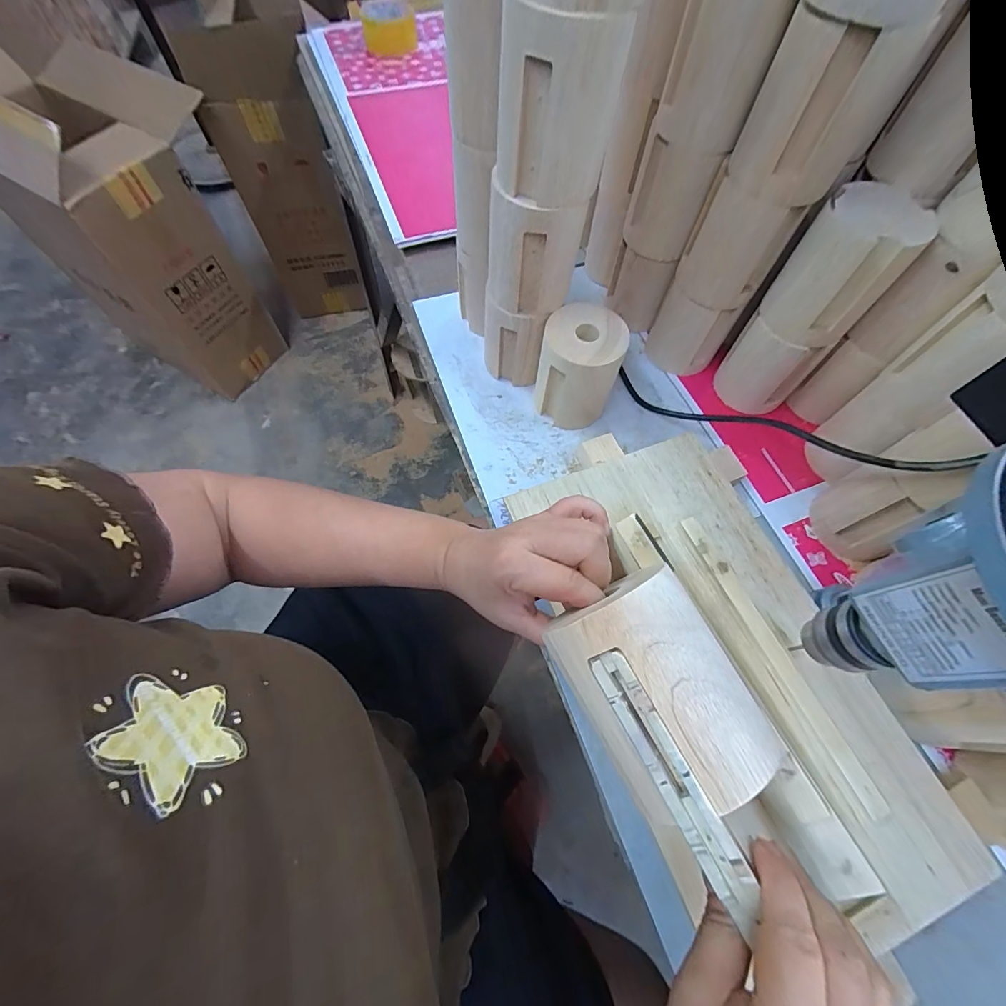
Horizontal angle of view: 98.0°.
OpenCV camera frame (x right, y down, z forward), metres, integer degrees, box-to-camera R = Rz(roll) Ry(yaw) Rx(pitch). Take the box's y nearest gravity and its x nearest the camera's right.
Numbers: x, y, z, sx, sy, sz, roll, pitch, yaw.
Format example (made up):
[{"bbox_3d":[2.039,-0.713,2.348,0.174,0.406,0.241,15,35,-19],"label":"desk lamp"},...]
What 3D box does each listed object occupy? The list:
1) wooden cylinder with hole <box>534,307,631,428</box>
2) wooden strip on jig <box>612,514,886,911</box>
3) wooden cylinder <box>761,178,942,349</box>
[{"bbox_3d":[0.079,-0.142,0.458,0.077,0.101,0.082,15,66,7],"label":"wooden cylinder with hole"},{"bbox_3d":[0.218,0.116,0.354,0.018,0.010,0.238,-22,67,-10],"label":"wooden strip on jig"},{"bbox_3d":[0.292,-0.204,0.381,0.077,0.097,0.082,35,70,14],"label":"wooden cylinder"}]

